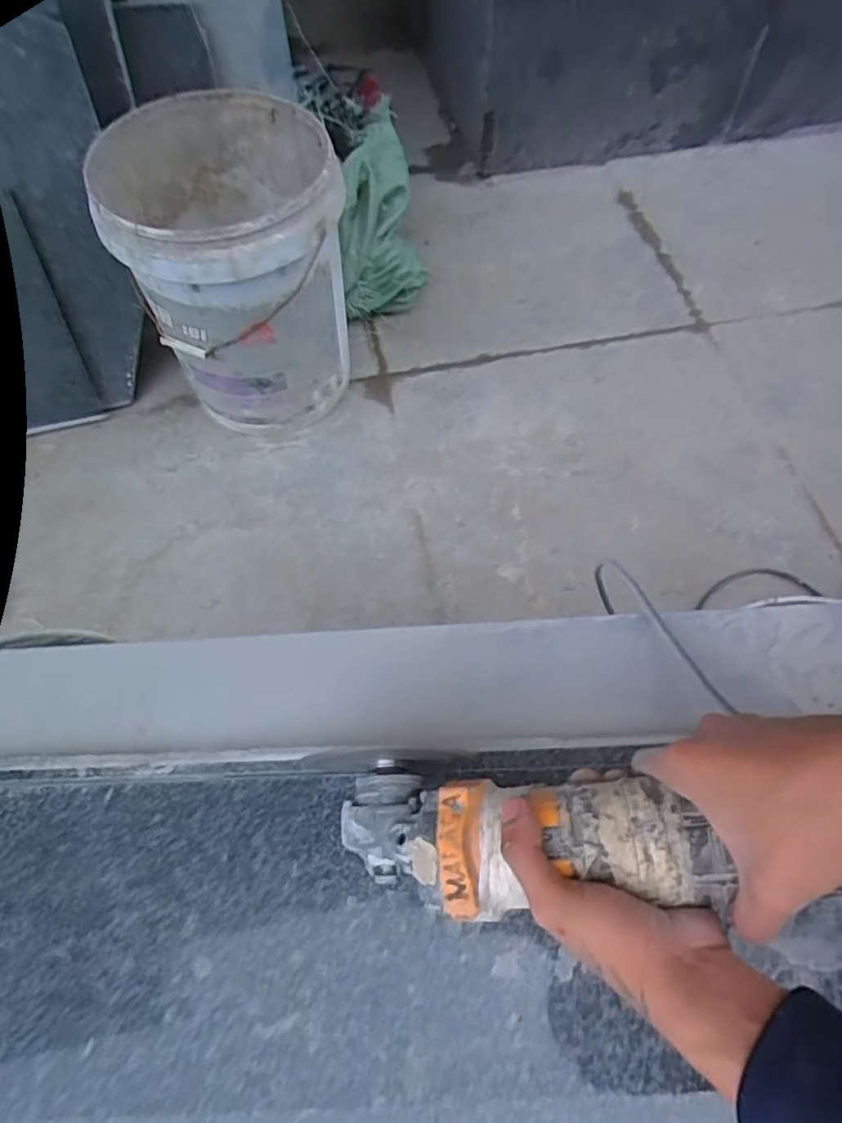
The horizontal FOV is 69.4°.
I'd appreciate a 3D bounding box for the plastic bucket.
[{"bbox_3d":[-0.271,-0.431,0.942,0.298,0.366,0.337,-12,62,-7],"label":"plastic bucket"}]

